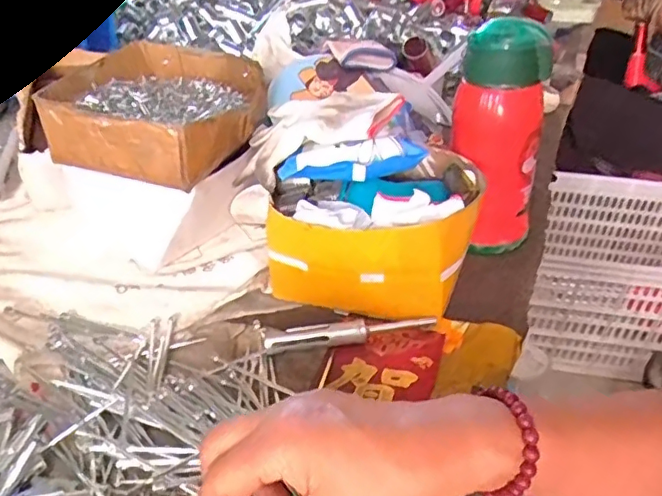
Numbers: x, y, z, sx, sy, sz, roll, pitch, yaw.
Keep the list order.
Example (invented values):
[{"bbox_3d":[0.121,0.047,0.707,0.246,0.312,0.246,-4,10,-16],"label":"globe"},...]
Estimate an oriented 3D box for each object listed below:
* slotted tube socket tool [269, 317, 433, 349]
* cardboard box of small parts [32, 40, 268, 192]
[{"bbox_3d":[0.016,0.069,0.452,0.134,0.015,0.017,-3,37,-7],"label":"slotted tube socket tool"},{"bbox_3d":[-0.161,-0.135,0.538,0.182,0.055,0.175,15,39,17],"label":"cardboard box of small parts"}]

